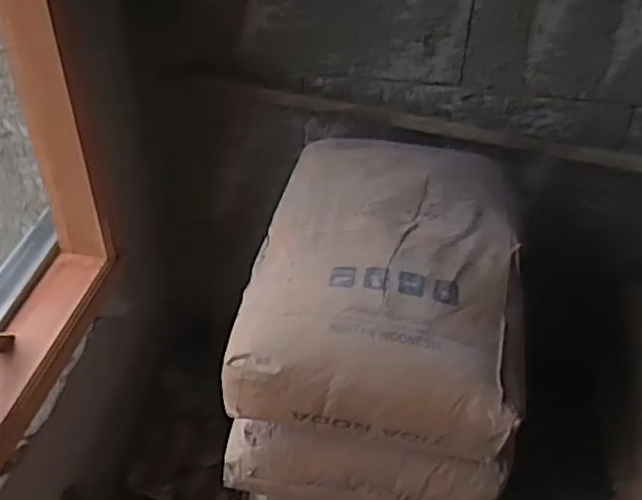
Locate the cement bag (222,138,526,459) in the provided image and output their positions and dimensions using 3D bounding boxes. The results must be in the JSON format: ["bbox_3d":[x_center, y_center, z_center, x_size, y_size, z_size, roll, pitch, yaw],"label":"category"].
[{"bbox_3d":[0.093,0.015,1.029,0.368,0.141,0.510,6,40,5],"label":"cement bag"}]

